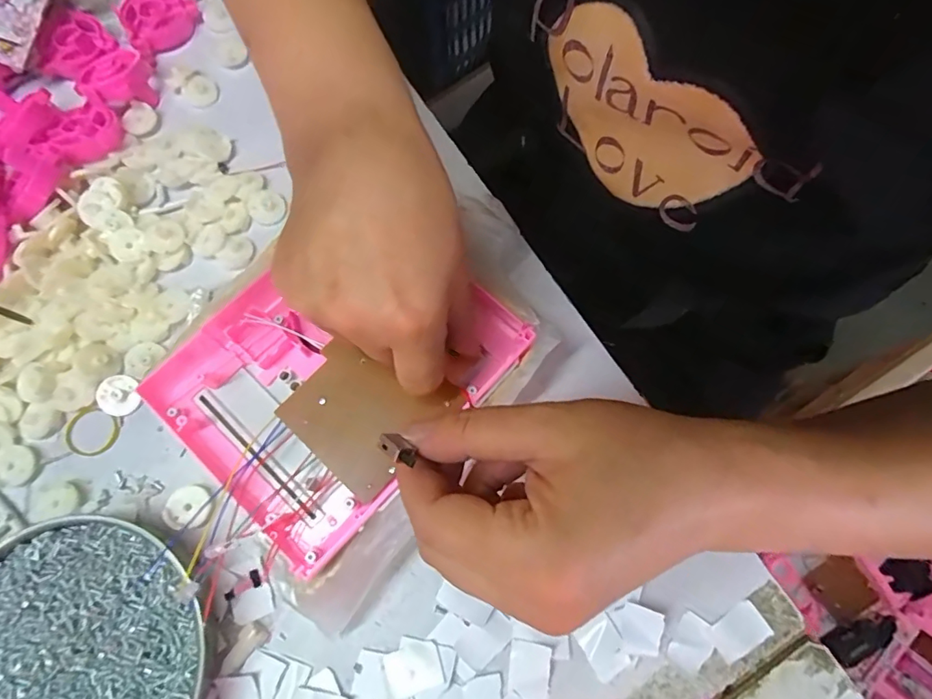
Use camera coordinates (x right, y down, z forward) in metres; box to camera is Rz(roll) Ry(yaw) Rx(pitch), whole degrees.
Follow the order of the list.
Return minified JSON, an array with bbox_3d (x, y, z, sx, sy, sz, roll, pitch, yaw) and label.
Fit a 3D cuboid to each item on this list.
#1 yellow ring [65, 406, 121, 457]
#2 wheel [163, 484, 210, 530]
[{"bbox_3d":[-0.219,0.049,0.295,0.032,0.005,0.026,20,74,6],"label":"yellow ring"},{"bbox_3d":[-0.153,0.086,0.277,0.023,0.004,0.023,5,58,-8],"label":"wheel"}]

